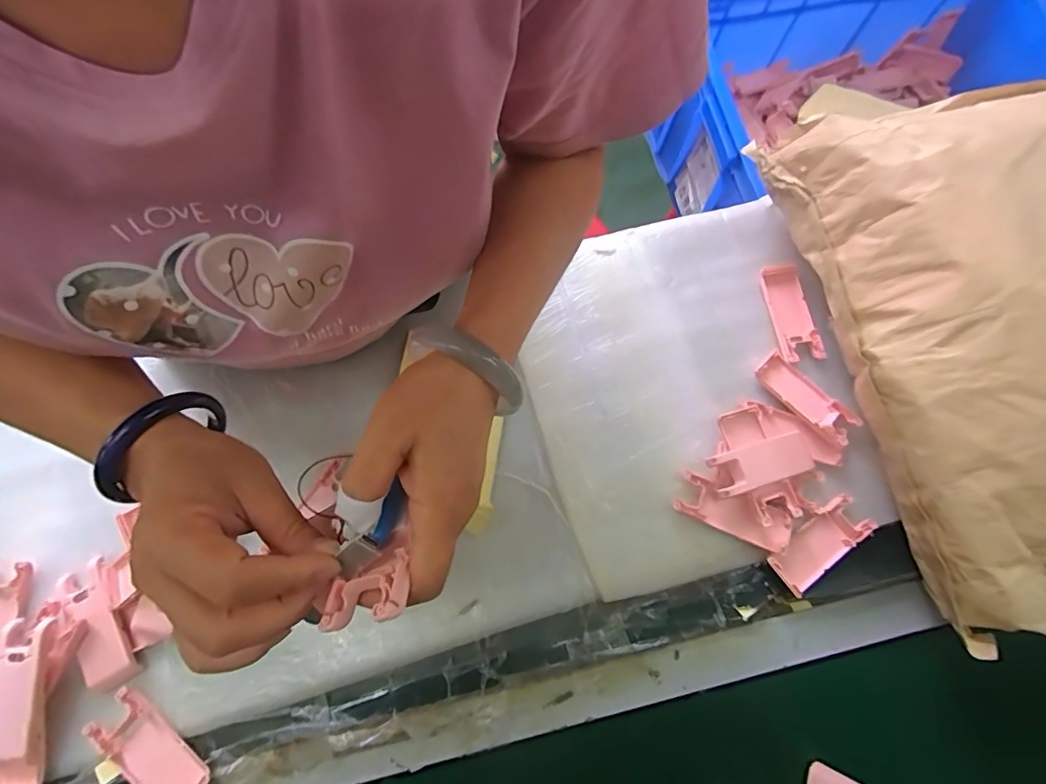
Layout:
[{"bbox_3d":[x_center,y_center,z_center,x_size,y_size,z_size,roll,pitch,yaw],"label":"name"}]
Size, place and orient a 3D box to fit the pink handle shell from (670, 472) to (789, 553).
[{"bbox_3d":[0.192,0.110,0.450,0.101,0.016,0.037,23,76,4],"label":"pink handle shell"}]

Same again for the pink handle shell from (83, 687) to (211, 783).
[{"bbox_3d":[-0.293,0.283,0.387,0.102,0.010,0.041,35,64,15],"label":"pink handle shell"}]

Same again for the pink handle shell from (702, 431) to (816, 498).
[{"bbox_3d":[0.218,0.065,0.450,0.099,0.017,0.037,-15,76,-5],"label":"pink handle shell"}]

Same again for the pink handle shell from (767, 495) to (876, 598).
[{"bbox_3d":[0.269,0.138,0.450,0.102,0.020,0.041,-34,79,-10],"label":"pink handle shell"}]

